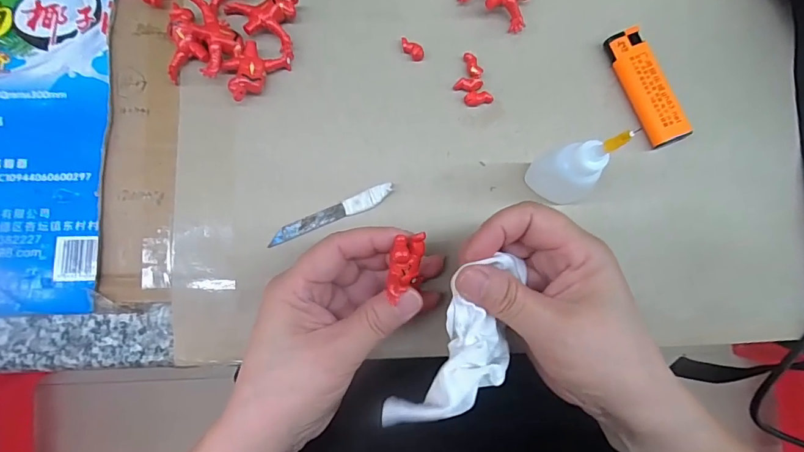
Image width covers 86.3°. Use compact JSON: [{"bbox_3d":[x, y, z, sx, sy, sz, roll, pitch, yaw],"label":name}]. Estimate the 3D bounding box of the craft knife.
[{"bbox_3d":[-0.043,-0.007,0.264,0.079,0.007,0.011,-22,84,-6],"label":"craft knife"}]

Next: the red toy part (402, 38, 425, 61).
[{"bbox_3d":[0.007,-0.118,0.285,0.018,0.005,0.009,40,82,2],"label":"red toy part"}]

